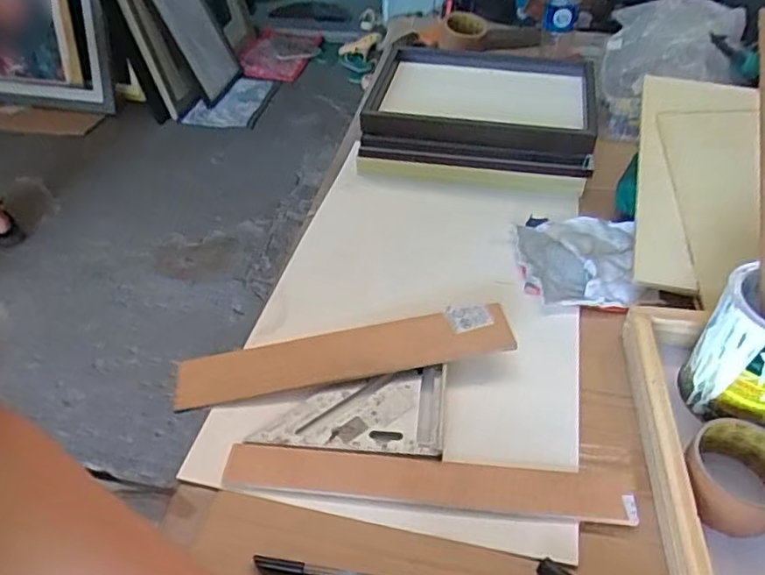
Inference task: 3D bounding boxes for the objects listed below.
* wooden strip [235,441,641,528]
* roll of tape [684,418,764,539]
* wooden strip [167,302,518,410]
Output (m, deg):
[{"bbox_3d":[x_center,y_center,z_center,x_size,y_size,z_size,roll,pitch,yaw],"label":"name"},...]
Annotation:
[{"bbox_3d":[0.037,0.170,0.548,0.348,0.009,0.041,5,42,4],"label":"wooden strip"},{"bbox_3d":[0.298,0.158,0.528,0.081,0.047,0.085,1,42,-1],"label":"roll of tape"},{"bbox_3d":[-0.039,0.069,0.636,0.334,0.006,0.062,-10,49,-4],"label":"wooden strip"}]

